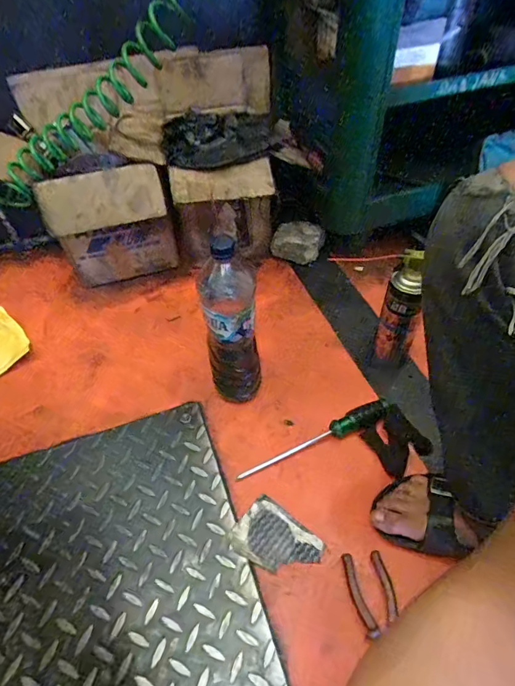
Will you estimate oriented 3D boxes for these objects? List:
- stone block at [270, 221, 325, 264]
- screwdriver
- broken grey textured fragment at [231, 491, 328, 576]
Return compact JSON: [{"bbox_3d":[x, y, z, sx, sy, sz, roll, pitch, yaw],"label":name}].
[{"bbox_3d":[0.094,-0.234,0.952,0.115,0.056,0.080,7,49,8],"label":"stone block"},{"bbox_3d":[0.097,0.155,0.668,0.271,0.025,0.035,-20,50,-15],"label":"screwdriver"},{"bbox_3d":[0.026,0.278,0.578,0.114,0.004,0.085,30,55,25],"label":"broken grey textured fragment"}]

